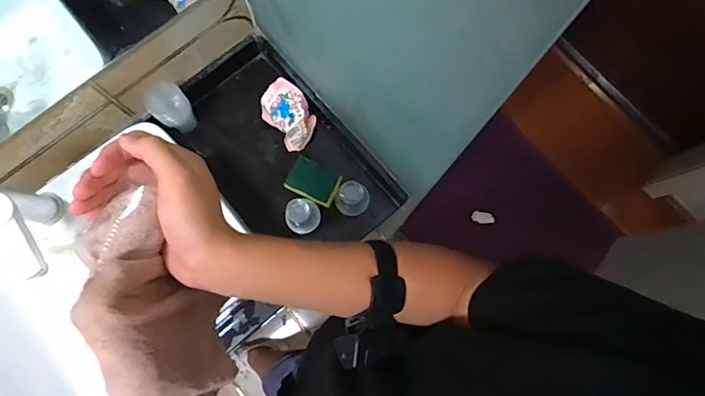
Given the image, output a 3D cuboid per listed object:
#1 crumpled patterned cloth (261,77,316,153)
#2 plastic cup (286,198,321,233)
[{"bbox_3d":[-0.128,-0.172,0.882,0.087,0.052,0.130,-38,82,-8],"label":"crumpled patterned cloth"},{"bbox_3d":[-0.095,0.034,0.830,0.065,0.098,0.054,-27,81,-6],"label":"plastic cup"}]

